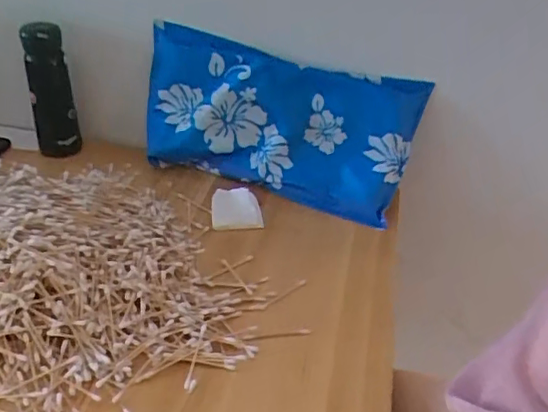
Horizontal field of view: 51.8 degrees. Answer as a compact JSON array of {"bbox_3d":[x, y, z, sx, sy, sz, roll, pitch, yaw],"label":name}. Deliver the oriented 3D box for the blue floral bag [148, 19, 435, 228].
[{"bbox_3d":[0.004,-0.097,0.709,0.349,0.200,0.084,9,33,10],"label":"blue floral bag"}]

